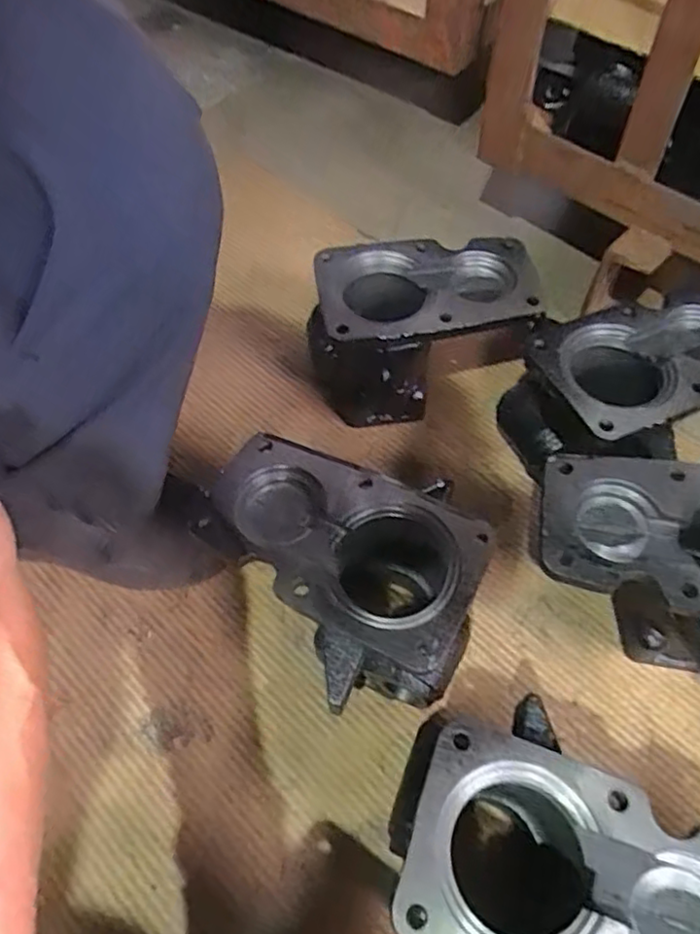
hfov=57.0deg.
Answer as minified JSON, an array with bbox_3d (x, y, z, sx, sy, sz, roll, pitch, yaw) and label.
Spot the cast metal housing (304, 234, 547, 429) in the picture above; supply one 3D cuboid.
[{"bbox_3d":[0.061,-0.121,0.596,0.189,0.133,0.101,-6,58,-4],"label":"cast metal housing"}]

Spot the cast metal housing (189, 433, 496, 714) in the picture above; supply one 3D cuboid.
[{"bbox_3d":[-0.008,0.085,0.473,0.193,0.131,0.147,24,61,14],"label":"cast metal housing"}]

